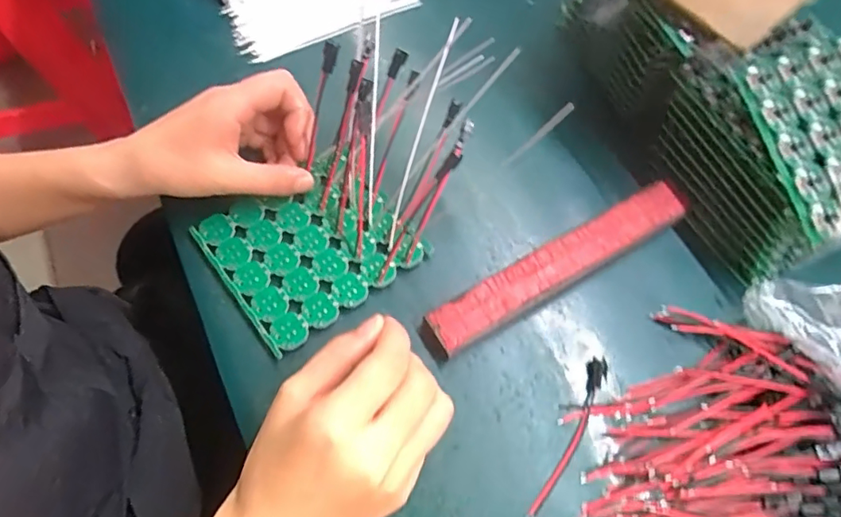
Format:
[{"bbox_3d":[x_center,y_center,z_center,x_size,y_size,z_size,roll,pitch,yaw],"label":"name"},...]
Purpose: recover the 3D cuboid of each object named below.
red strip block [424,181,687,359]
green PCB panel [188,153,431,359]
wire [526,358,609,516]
[{"bbox_3d":[0.090,0.006,0.351,0.189,0.023,0.029,-29,69,-13],"label":"red strip block"},{"bbox_3d":[-0.072,-0.010,0.352,0.115,0.011,0.103,-35,72,-16],"label":"green PCB panel"},{"bbox_3d":[0.087,0.104,0.312,0.012,0.008,0.101,26,67,11],"label":"wire"}]

